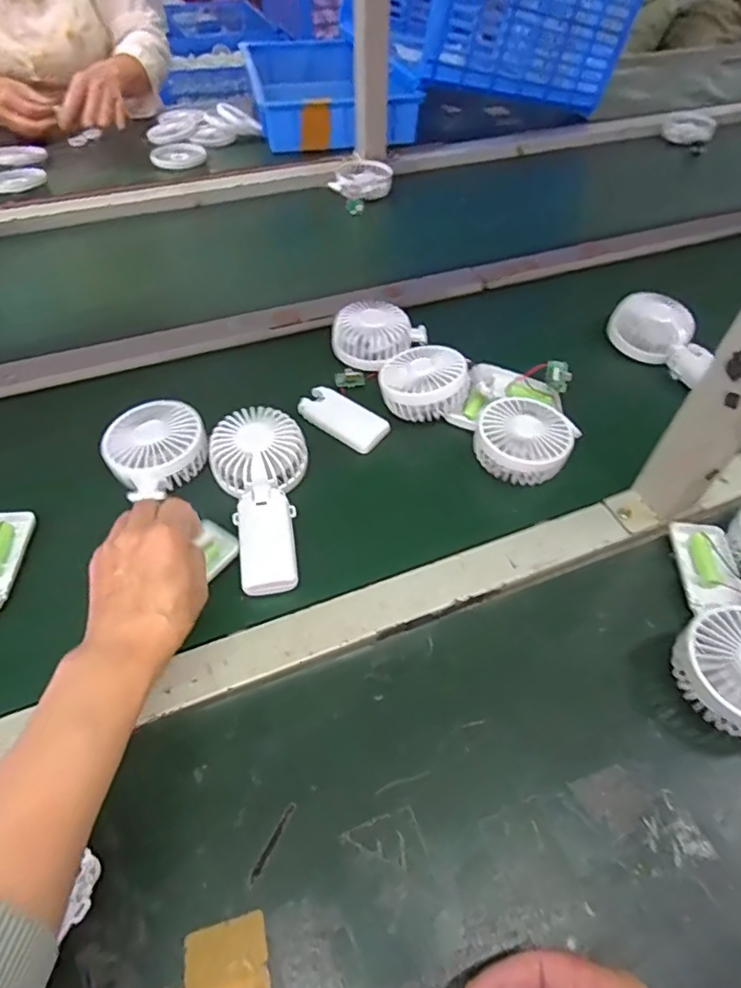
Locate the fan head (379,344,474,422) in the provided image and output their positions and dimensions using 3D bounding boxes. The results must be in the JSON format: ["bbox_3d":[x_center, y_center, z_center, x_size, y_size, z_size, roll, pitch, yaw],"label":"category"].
[{"bbox_3d":[0.057,-0.117,0.582,0.088,0.043,0.088,-12,55,2],"label":"fan head"}]

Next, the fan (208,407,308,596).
[{"bbox_3d":[-0.092,0.000,0.492,0.083,0.032,0.177,-11,52,-10],"label":"fan"}]

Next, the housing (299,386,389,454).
[{"bbox_3d":[-0.029,-0.079,0.578,0.094,0.012,0.045,32,57,22],"label":"housing"}]

